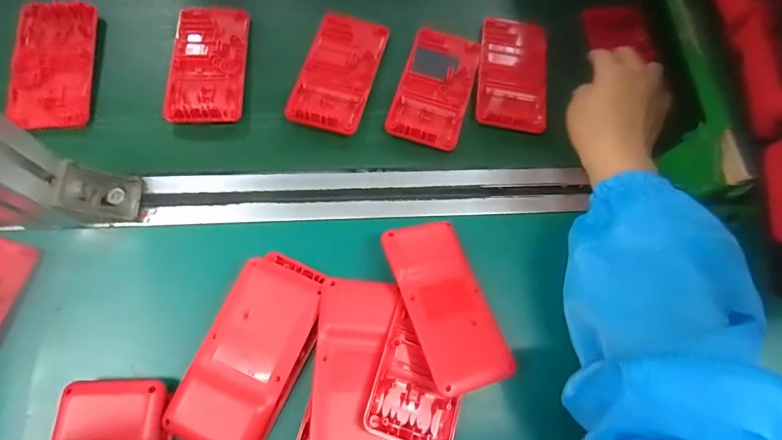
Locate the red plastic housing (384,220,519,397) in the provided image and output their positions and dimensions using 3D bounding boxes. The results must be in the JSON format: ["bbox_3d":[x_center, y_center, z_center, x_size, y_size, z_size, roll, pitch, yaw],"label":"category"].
[{"bbox_3d":[0.039,0.056,0.300,0.056,0.017,0.118,-18,69,-9],"label":"red plastic housing"}]

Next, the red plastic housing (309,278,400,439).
[{"bbox_3d":[-0.022,0.098,0.280,0.054,0.009,0.118,0,67,-2],"label":"red plastic housing"}]

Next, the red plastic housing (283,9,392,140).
[{"bbox_3d":[-0.045,-0.128,0.378,0.061,0.018,0.116,14,68,4],"label":"red plastic housing"}]

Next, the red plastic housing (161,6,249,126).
[{"bbox_3d":[-0.156,-0.134,0.373,0.058,0.019,0.120,-2,67,-2],"label":"red plastic housing"}]

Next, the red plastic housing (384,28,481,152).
[{"bbox_3d":[0.040,-0.119,0.378,0.062,0.008,0.121,17,68,1],"label":"red plastic housing"}]

